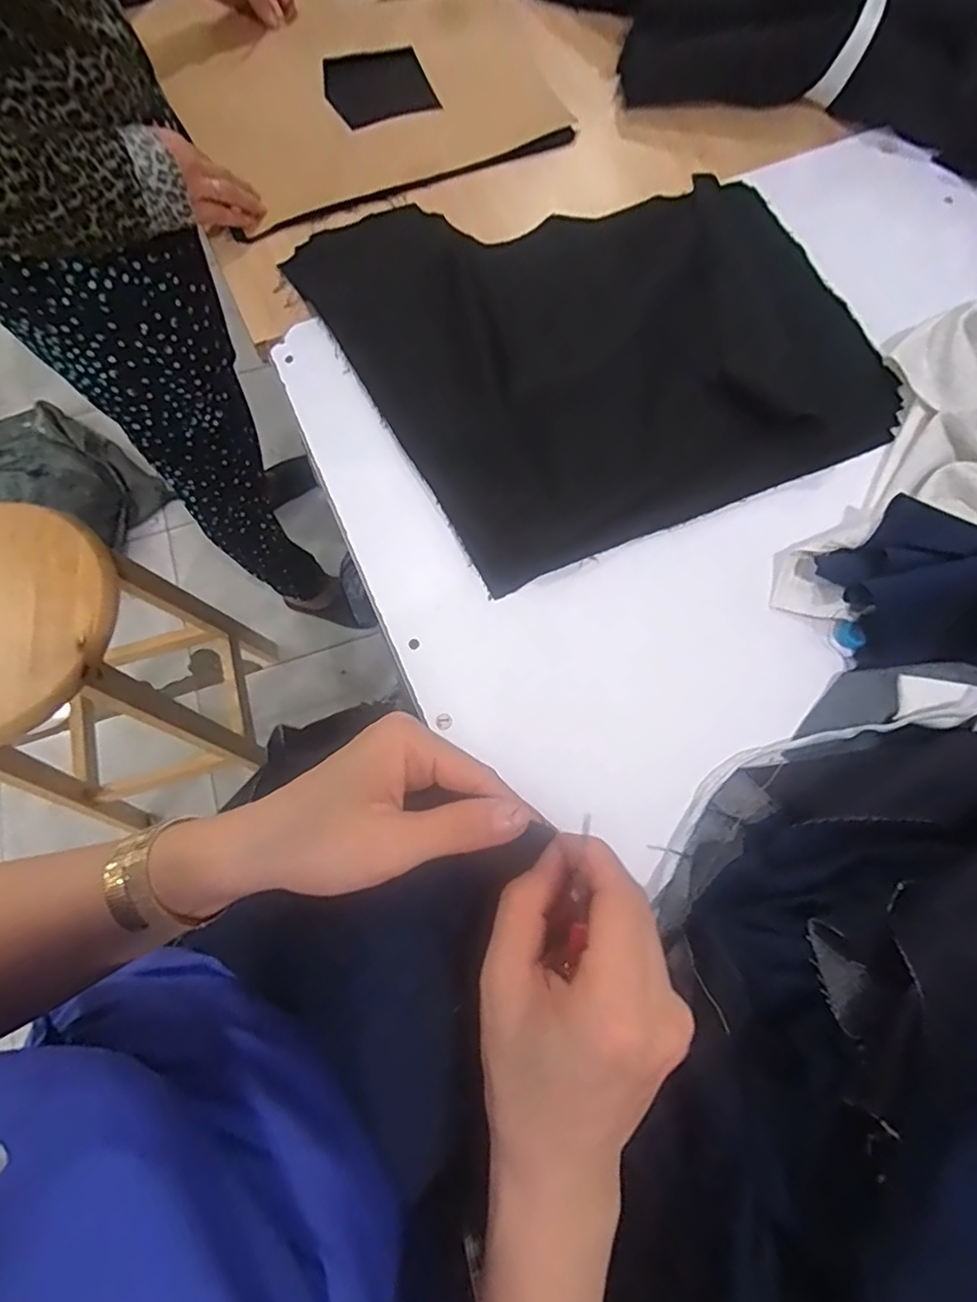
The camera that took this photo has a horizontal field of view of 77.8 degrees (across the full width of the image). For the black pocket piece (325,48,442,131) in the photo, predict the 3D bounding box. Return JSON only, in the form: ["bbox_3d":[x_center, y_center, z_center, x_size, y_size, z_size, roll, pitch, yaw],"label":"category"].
[{"bbox_3d":[-0.130,-0.661,0.708,0.116,0.009,0.127,-18,72,-7],"label":"black pocket piece"}]

